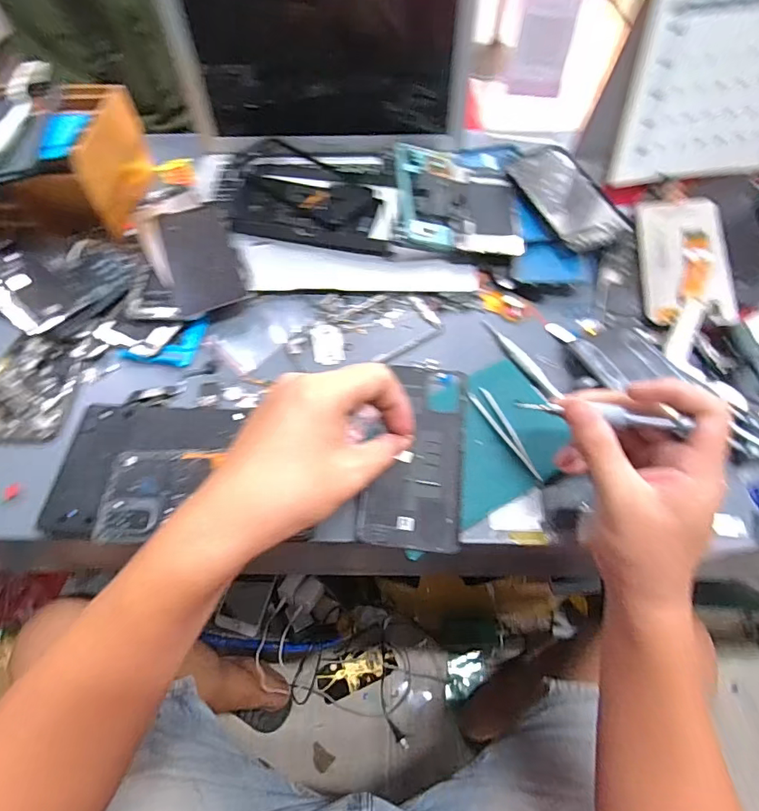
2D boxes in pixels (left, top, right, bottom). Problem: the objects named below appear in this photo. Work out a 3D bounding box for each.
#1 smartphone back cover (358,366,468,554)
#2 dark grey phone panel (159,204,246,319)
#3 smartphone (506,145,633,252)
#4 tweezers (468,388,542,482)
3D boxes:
[{"bbox_3d":[0.030,0.035,0.375,0.071,0.010,0.158,6,59,5],"label":"smartphone back cover"},{"bbox_3d":[-0.186,-0.156,0.490,0.063,0.005,0.139,-15,67,-19],"label":"dark grey phone panel"},{"bbox_3d":[0.200,-0.227,0.508,0.075,0.014,0.158,-18,60,-9],"label":"smartphone"},{"bbox_3d":[0.100,0.021,0.373,0.016,0.009,0.090,-21,60,-11],"label":"tweezers"}]

